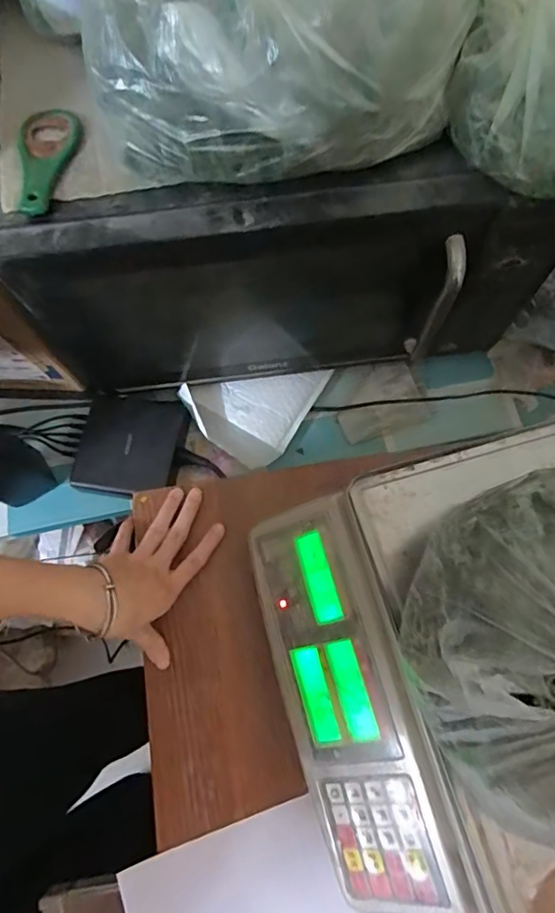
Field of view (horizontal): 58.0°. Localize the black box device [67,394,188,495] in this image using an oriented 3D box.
[{"bbox_3d":[-0.164,-0.013,0.558,0.115,0.022,0.114,7,74,4],"label":"black box device"}]

